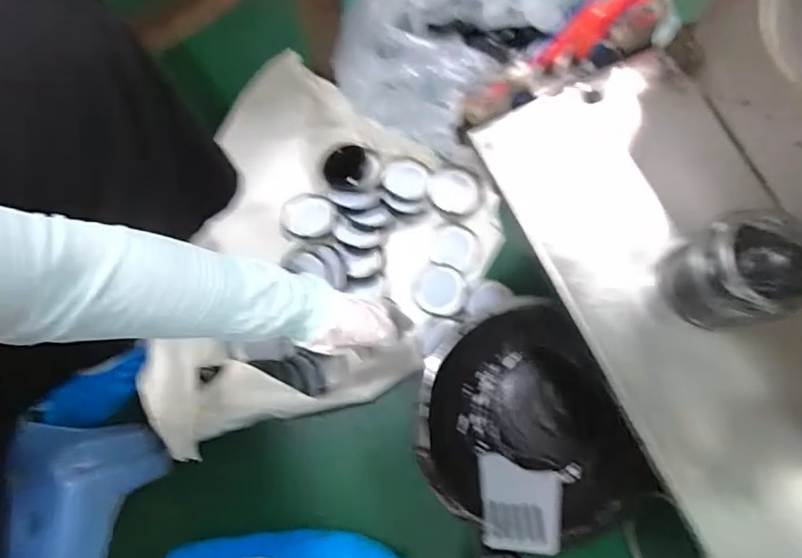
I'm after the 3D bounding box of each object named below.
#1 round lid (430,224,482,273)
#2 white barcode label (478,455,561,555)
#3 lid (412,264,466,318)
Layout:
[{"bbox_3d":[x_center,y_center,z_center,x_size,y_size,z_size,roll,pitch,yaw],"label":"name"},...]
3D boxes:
[{"bbox_3d":[0.072,-0.042,0.702,0.064,0.009,0.057,15,79,2],"label":"round lid"},{"bbox_3d":[0.130,0.246,0.597,0.087,0.012,0.106,6,38,3],"label":"white barcode label"},{"bbox_3d":[0.049,0.015,0.690,0.066,0.011,0.064,1,79,0],"label":"lid"}]

